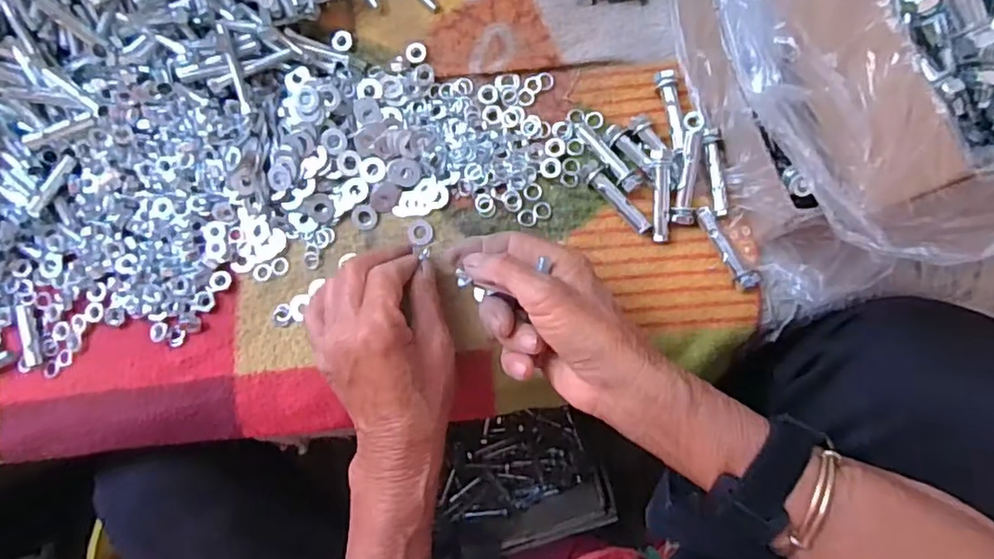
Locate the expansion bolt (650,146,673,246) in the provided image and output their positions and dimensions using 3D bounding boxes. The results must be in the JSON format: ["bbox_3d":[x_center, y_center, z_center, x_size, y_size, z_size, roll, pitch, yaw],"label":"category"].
[{"bbox_3d":[0.103,-0.052,0.389,0.013,0.009,0.057,2,97,-1],"label":"expansion bolt"}]

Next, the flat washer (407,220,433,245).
[{"bbox_3d":[-0.051,-0.031,0.410,0.016,0.004,0.017,0,84,5],"label":"flat washer"}]

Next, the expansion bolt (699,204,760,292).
[{"bbox_3d":[0.144,-0.020,0.387,0.013,0.008,0.058,-32,83,1],"label":"expansion bolt"}]

